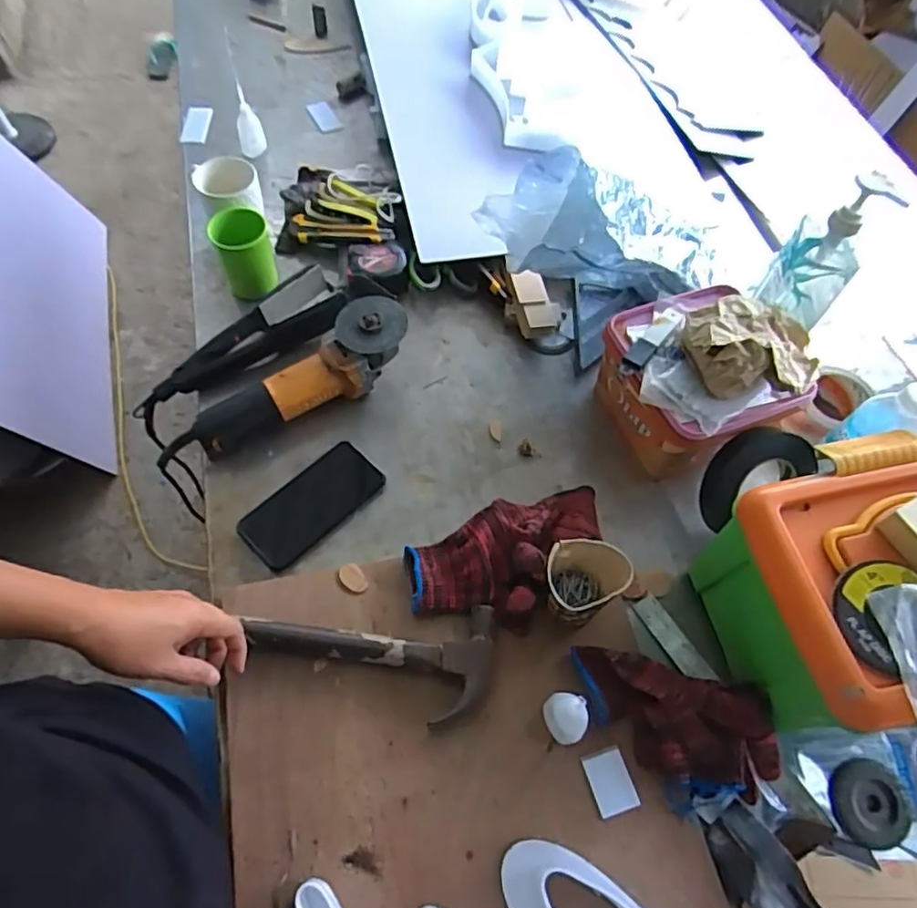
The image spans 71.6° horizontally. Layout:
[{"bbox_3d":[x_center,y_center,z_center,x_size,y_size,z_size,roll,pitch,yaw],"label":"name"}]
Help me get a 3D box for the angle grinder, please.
[{"bbox_3d":[-0.196,-0.092,0.794,0.300,0.083,0.082,-32,65,-2],"label":"angle grinder"}]

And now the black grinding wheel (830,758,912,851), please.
[{"bbox_3d":[0.396,0.337,0.612,0.076,0.008,0.074,1,61,-1],"label":"black grinding wheel"}]

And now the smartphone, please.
[{"bbox_3d":[-0.170,0.059,0.744,0.080,0.015,0.165,41,68,19],"label":"smartphone"}]

